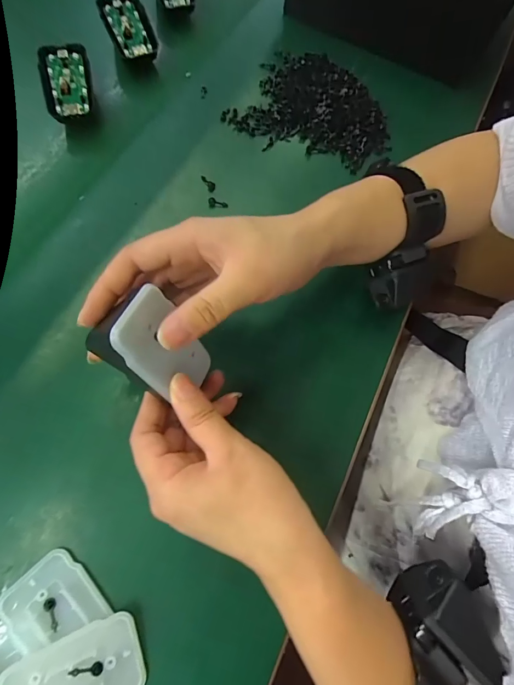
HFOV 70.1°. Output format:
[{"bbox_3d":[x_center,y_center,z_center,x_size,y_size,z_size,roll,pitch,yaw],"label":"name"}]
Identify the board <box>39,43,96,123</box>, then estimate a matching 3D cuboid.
[{"bbox_3d":[-0.179,-0.243,0.345,0.044,0.013,0.064,-11,91,-10],"label":"board"}]

